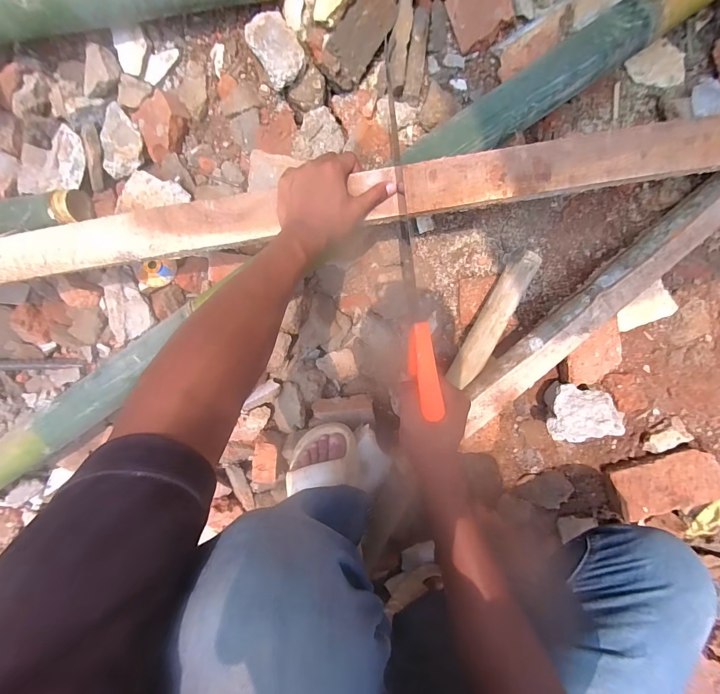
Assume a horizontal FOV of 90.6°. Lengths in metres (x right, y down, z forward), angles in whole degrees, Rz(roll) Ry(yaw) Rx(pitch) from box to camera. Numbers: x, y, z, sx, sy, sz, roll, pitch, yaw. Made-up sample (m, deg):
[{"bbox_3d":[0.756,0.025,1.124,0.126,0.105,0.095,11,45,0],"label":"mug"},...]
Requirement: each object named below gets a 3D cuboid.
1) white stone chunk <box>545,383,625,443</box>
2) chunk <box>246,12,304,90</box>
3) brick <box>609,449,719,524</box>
[{"bbox_3d":[0.349,0.108,0.570,0.104,0.048,0.088,-6,64,6],"label":"white stone chunk"},{"bbox_3d":[-0.127,-0.457,0.548,0.070,0.044,0.094,-31,94,7],"label":"chunk"},{"bbox_3d":[0.506,0.227,0.592,0.159,0.044,0.083,-18,96,6],"label":"brick"}]

